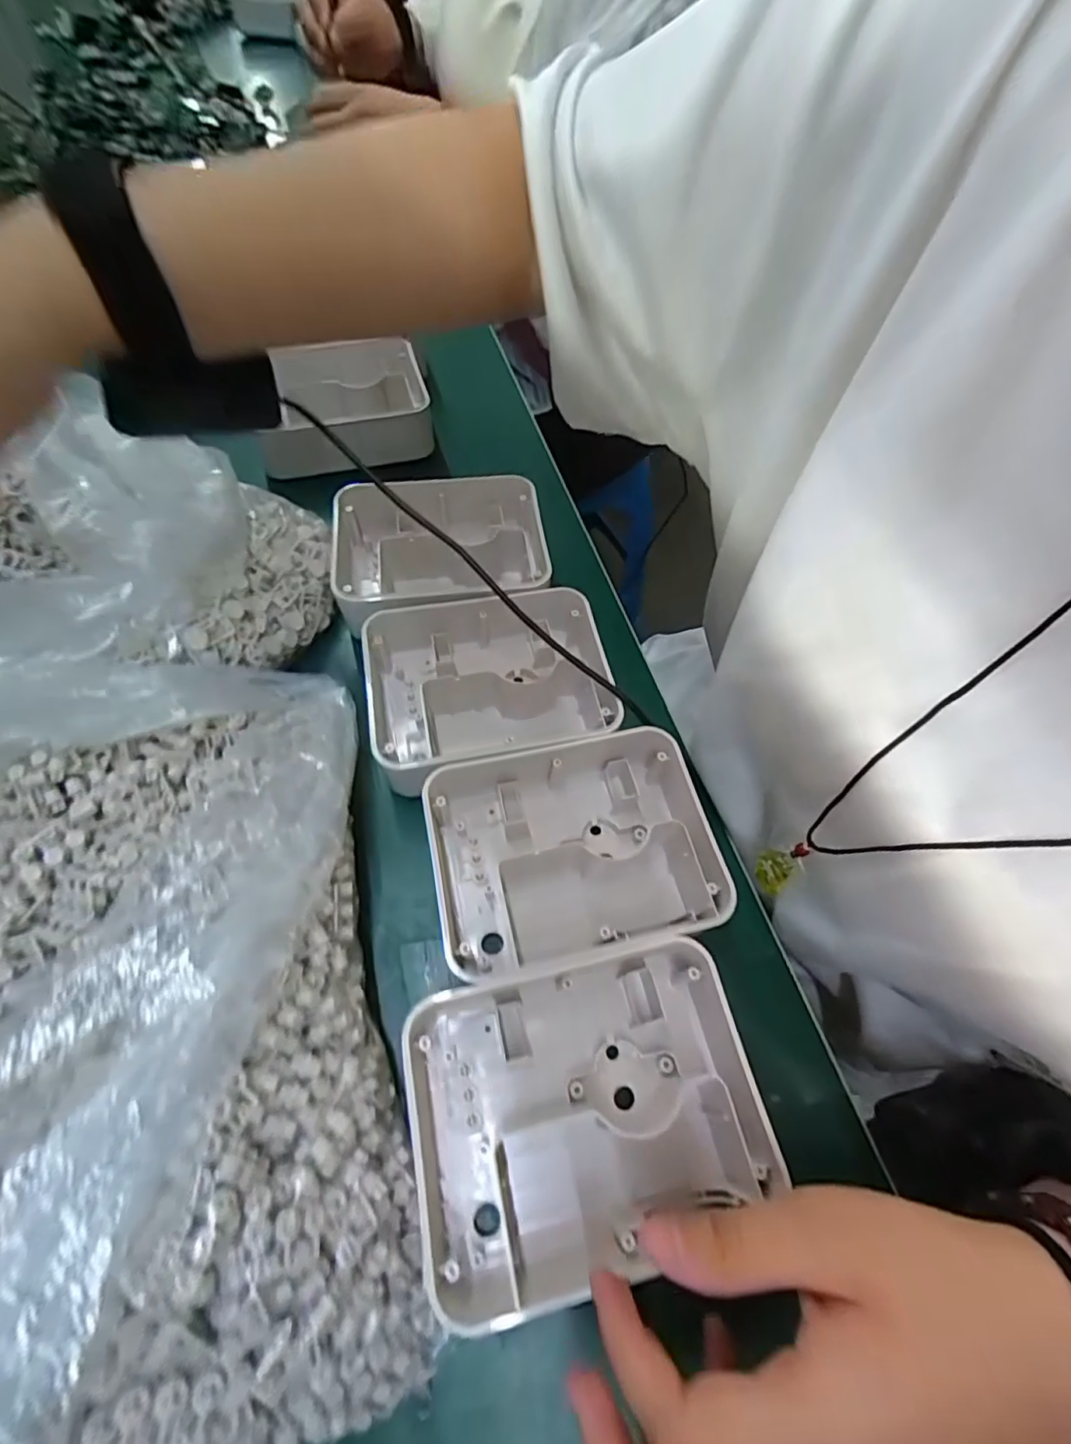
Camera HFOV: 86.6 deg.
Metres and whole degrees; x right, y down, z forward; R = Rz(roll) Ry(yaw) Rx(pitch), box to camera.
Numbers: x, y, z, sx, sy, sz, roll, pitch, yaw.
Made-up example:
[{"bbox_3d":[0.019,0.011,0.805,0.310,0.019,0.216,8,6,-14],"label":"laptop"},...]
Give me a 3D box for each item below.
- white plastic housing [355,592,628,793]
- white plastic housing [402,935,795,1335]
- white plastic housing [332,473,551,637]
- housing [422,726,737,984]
[{"bbox_3d":[-0.024,-0.023,0.319,0.138,0.040,0.108,-12,62,-10],"label":"white plastic housing"},{"bbox_3d":[0.021,0.150,0.225,0.136,0.041,0.097,-11,62,-9],"label":"white plastic housing"},{"bbox_3d":[-0.061,-0.104,0.359,0.133,0.042,0.099,-8,61,-7],"label":"white plastic housing"},{"bbox_3d":[0.018,0.060,0.275,0.132,0.037,0.100,-10,61,-8],"label":"housing"}]

